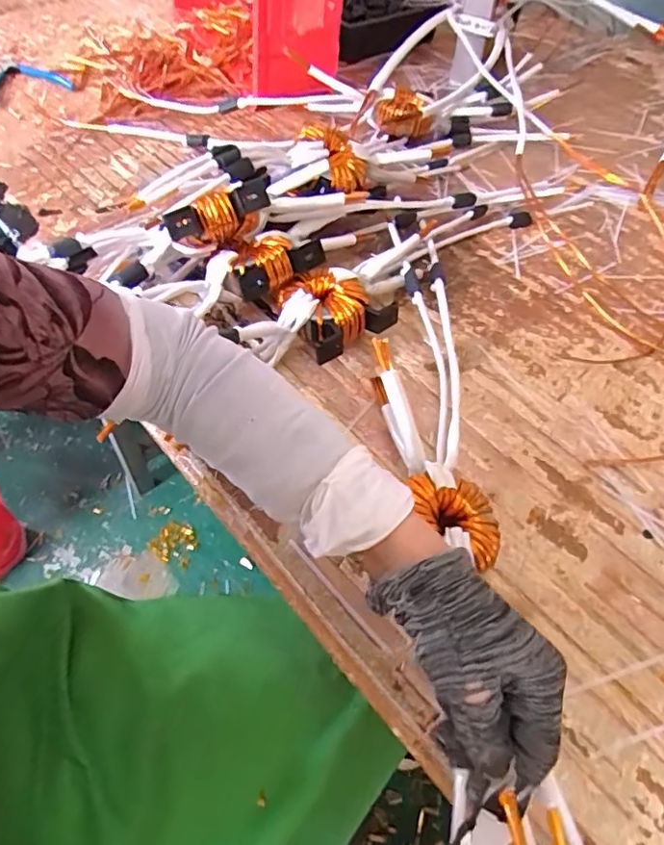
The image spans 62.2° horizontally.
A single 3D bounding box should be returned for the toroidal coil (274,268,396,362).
[{"bbox_3d":[0.003,-0.110,0.562,0.088,0.057,0.090,2,54,-3],"label":"toroidal coil"}]

